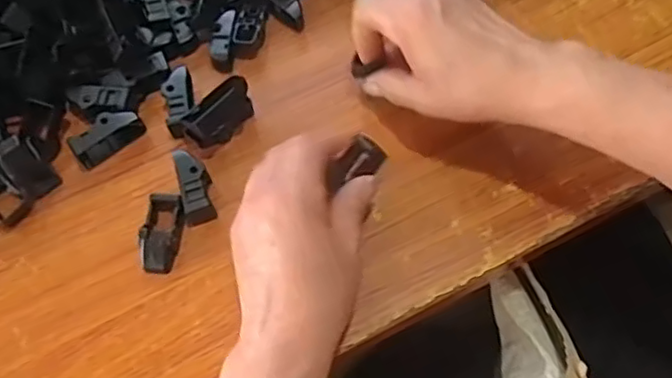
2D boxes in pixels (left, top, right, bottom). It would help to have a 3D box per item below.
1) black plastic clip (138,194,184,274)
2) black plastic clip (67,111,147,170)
[{"bbox_3d":[-0.113,0.028,0.417,0.024,0.016,0.051,3,66,4],"label":"black plastic clip"},{"bbox_3d":[-0.161,-0.037,0.451,0.050,0.022,0.019,-36,69,-12],"label":"black plastic clip"}]

